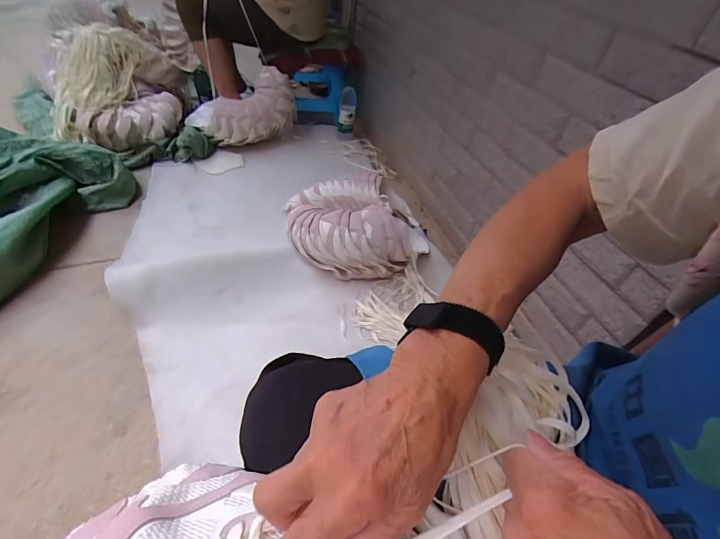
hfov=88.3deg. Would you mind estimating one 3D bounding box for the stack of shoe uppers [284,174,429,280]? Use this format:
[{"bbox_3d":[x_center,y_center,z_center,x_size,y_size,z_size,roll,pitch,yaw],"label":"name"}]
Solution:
[{"bbox_3d":[-0.014,-0.119,0.993,0.331,0.158,0.322,-17,50,-24],"label":"stack of shoe uppers"}]

